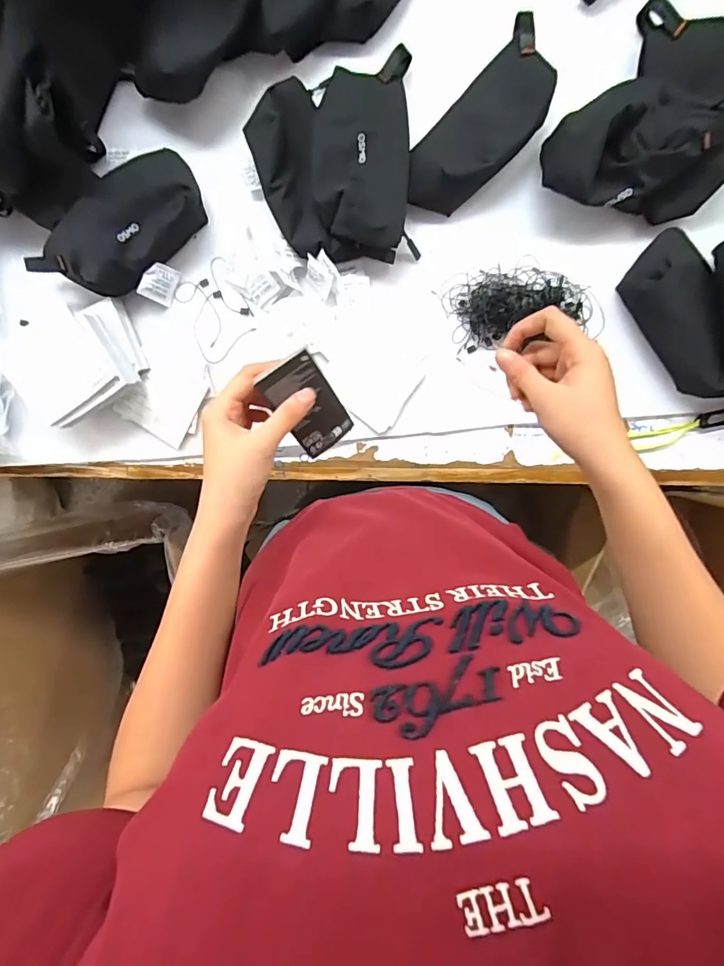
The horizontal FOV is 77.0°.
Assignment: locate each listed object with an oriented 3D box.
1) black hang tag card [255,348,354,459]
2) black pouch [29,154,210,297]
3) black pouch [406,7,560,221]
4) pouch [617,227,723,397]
[{"bbox_3d":[-0.042,-0.063,0.369,0.047,0.008,0.088,-42,137,-10],"label":"black hang tag card"},{"bbox_3d":[-0.273,-0.280,0.519,0.209,0.055,0.093,-34,94,7],"label":"black pouch"},{"bbox_3d":[0.134,-0.386,0.494,0.091,0.044,0.214,41,98,-3],"label":"black pouch"},{"bbox_3d":[0.352,-0.181,0.507,0.077,0.046,0.183,-27,95,6],"label":"pouch"}]

